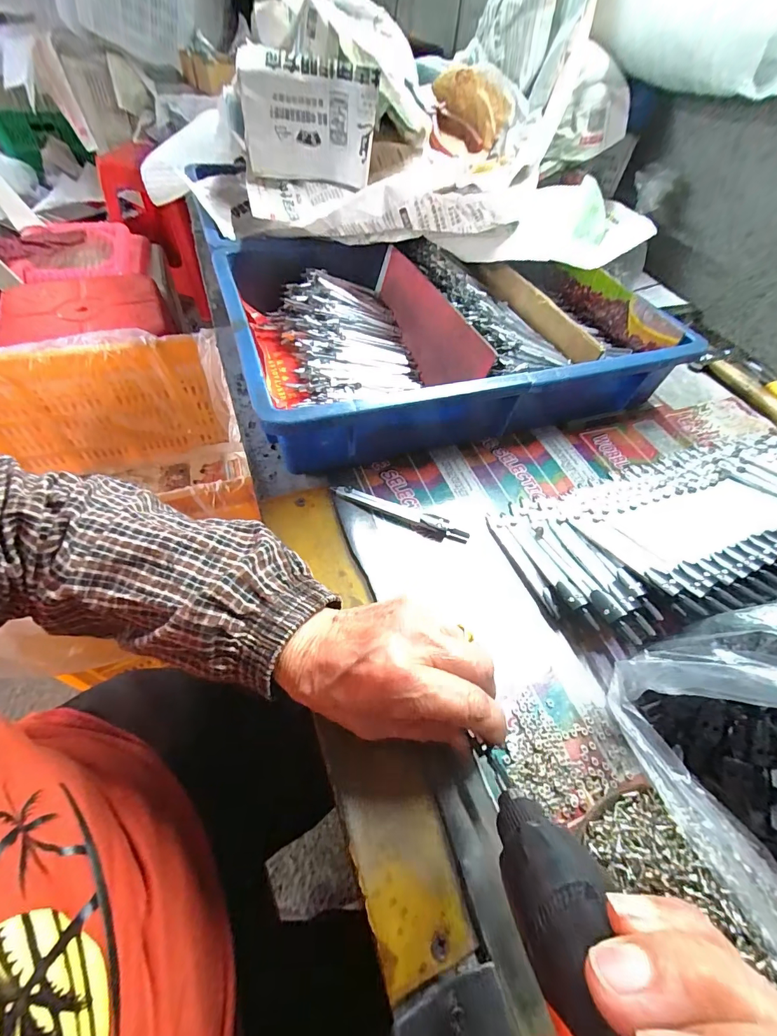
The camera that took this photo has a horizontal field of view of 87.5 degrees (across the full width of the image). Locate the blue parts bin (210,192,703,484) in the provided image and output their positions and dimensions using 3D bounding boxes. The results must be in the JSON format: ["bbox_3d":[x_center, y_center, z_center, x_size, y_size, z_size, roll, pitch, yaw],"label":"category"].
[{"bbox_3d":[0.049,-0.203,0.439,0.421,0.087,0.303,-14,55,-15],"label":"blue parts bin"}]

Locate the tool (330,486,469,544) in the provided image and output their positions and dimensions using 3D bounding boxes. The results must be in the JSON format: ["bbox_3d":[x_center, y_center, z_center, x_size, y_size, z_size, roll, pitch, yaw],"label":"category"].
[{"bbox_3d":[0.009,-0.004,0.328,0.113,0.009,0.018,21,54,11],"label":"tool"}]

